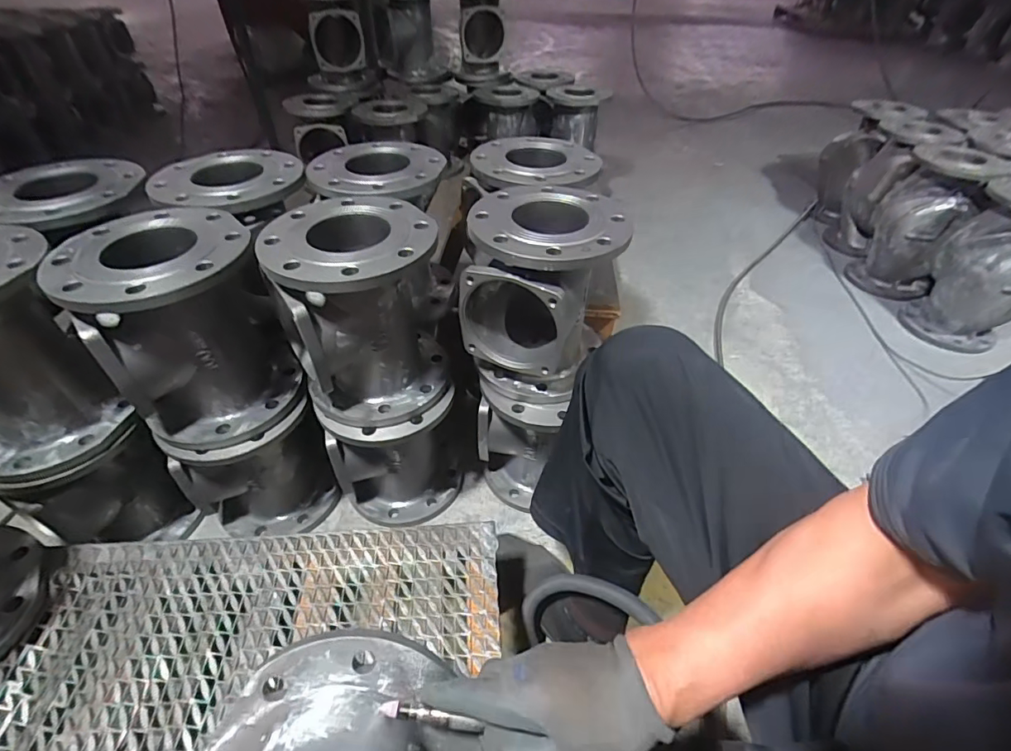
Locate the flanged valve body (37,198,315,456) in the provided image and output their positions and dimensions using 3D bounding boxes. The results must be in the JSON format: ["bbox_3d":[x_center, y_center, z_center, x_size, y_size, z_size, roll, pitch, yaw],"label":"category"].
[{"bbox_3d":[-0.424,-0.064,0.660,0.214,0.256,0.231,-28,51,-28],"label":"flanged valve body"}]

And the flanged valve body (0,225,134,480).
[{"bbox_3d":[-0.642,-0.028,0.609,0.199,0.247,0.204,33,51,28],"label":"flanged valve body"}]

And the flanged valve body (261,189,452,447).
[{"bbox_3d":[-0.197,-0.084,0.684,0.210,0.260,0.231,-11,45,-14],"label":"flanged valve body"}]

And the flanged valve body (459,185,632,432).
[{"bbox_3d":[0.049,-0.104,0.712,0.205,0.263,0.241,9,44,7],"label":"flanged valve body"}]

